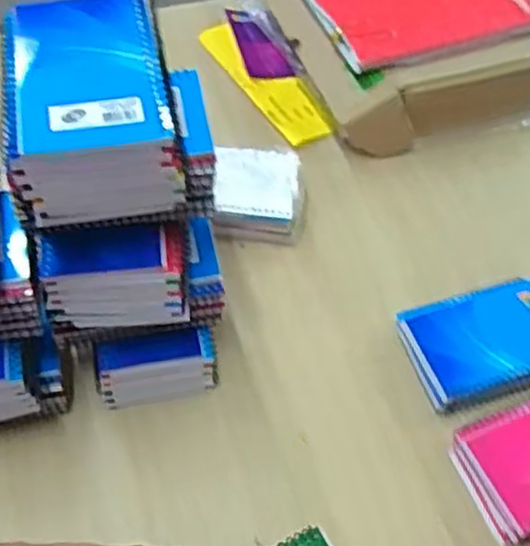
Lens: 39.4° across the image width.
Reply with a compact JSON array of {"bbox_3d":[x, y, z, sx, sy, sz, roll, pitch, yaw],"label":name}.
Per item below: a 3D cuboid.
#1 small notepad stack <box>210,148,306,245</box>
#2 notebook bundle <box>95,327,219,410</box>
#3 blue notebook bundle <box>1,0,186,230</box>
[{"bbox_3d":[-0.008,-0.077,0.708,0.094,0.042,0.086,5,54,0],"label":"small notepad stack"},{"bbox_3d":[-0.085,0.076,0.589,0.091,0.054,0.032,-6,55,-8],"label":"notebook bundle"},{"bbox_3d":[-0.104,-0.102,0.441,0.091,0.057,0.131,-9,55,-9],"label":"blue notebook bundle"}]

